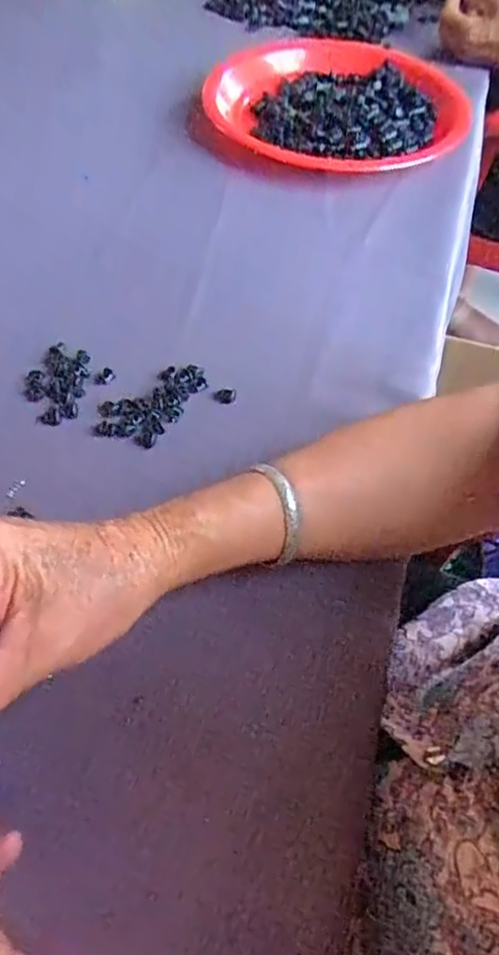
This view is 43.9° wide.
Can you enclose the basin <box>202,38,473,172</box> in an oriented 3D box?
[{"bbox_3d":[0.096,-0.387,0.621,0.250,0.038,0.277,13,55,6],"label":"basin"}]

